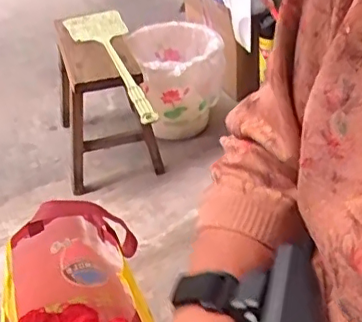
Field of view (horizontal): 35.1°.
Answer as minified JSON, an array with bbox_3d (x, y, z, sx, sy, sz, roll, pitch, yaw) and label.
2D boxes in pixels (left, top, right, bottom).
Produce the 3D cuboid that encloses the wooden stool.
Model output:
[{"bbox_3d":[-0.175,-0.131,1.295,0.206,0.306,0.345,-11,39,-9],"label":"wooden stool"}]

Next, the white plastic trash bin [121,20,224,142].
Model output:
[{"bbox_3d":[-0.006,-0.178,1.367,0.205,0.250,0.177,-11,39,-9],"label":"white plastic trash bin"}]

